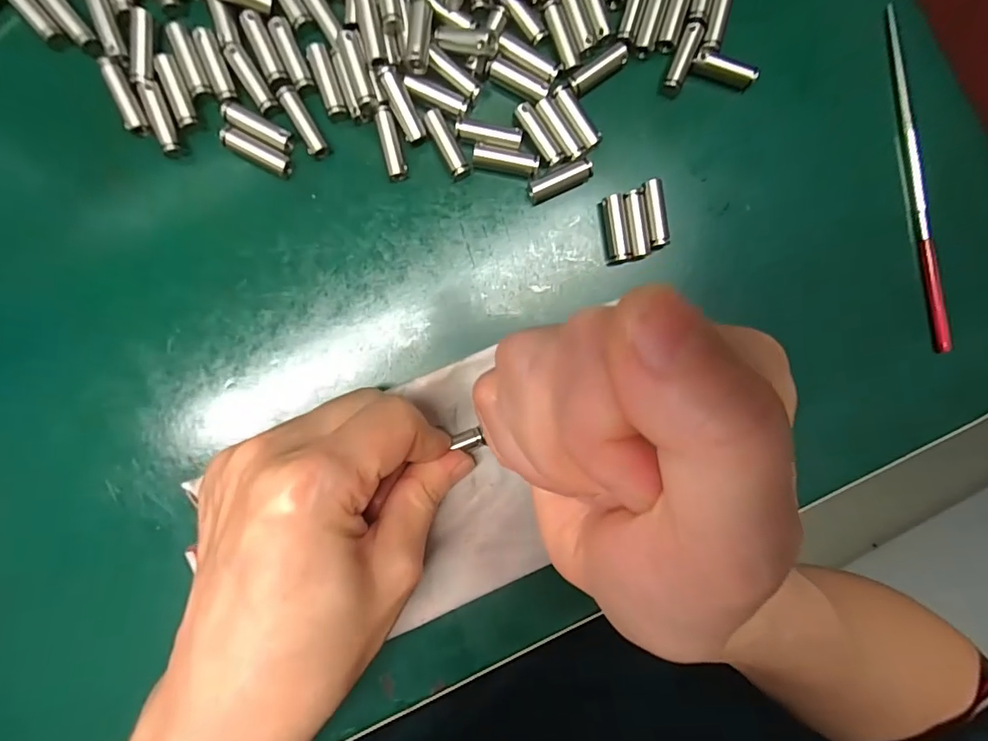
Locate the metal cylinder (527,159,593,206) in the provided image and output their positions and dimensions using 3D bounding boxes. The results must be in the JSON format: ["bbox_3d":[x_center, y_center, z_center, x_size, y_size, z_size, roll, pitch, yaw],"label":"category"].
[{"bbox_3d":[0.025,-0.071,0.183,0.024,0.008,0.008,-22,95,-4],"label":"metal cylinder"}]

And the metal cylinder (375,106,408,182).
[{"bbox_3d":[-0.038,-0.083,0.177,0.007,0.005,0.025,-13,95,-5],"label":"metal cylinder"}]

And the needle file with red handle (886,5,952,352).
[{"bbox_3d":[0.170,-0.074,0.194,0.005,0.008,0.134,-14,95,-5],"label":"needle file with red handle"}]

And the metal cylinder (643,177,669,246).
[{"bbox_3d":[0.062,-0.061,0.186,0.007,0.005,0.024,-11,95,-5],"label":"metal cylinder"}]

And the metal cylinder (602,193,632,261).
[{"bbox_3d":[0.047,-0.054,0.185,0.008,0.006,0.024,-10,95,-5],"label":"metal cylinder"}]

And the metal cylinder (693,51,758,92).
[{"bbox_3d":[0.088,-0.114,0.183,0.024,0.007,0.008,17,92,-6],"label":"metal cylinder"}]

